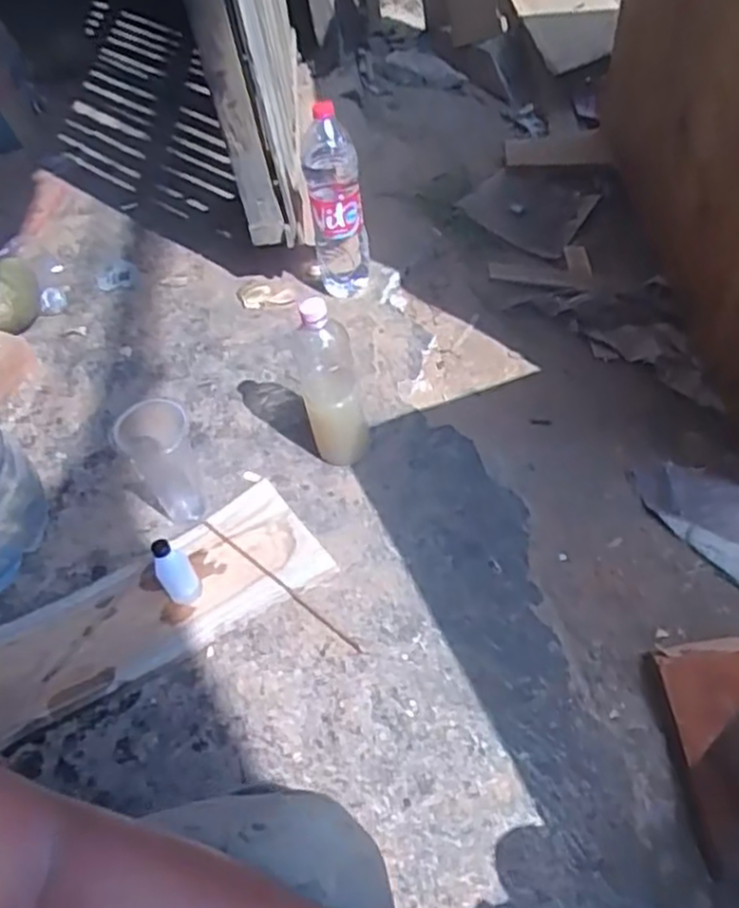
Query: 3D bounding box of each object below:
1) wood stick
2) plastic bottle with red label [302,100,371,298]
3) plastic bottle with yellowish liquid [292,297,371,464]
[{"bbox_3d":[-0.115,0.162,0.956,0.287,0.004,0.009,34,60,28],"label":"wood stick"},{"bbox_3d":[-0.053,-0.407,1.237,0.091,0.284,0.091,-6,49,2],"label":"plastic bottle with red label"},{"bbox_3d":[-0.051,-0.091,0.996,0.079,0.248,0.088,-14,49,-4],"label":"plastic bottle with yellowish liquid"}]

